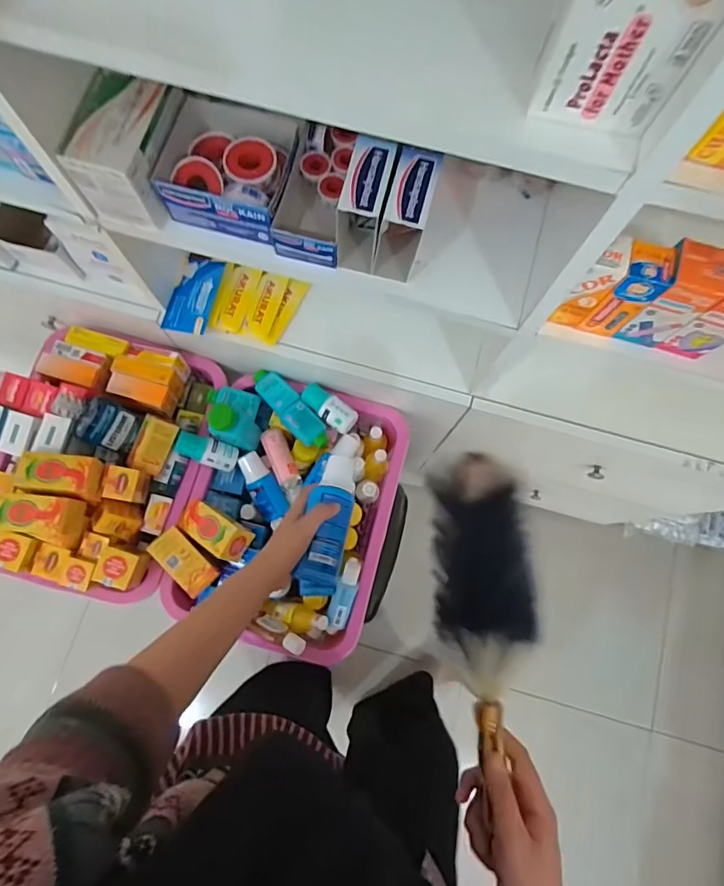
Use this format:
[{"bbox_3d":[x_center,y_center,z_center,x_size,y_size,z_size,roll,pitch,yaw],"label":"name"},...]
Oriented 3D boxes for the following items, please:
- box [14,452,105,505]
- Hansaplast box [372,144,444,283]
[{"bbox_3d":[-0.420,0.045,0.694,0.098,0.060,0.060,7,77,0],"label":"box"},{"bbox_3d":[0.044,-0.223,0.498,0.040,0.096,0.082,15,77,2],"label":"Hansaplast box"}]

